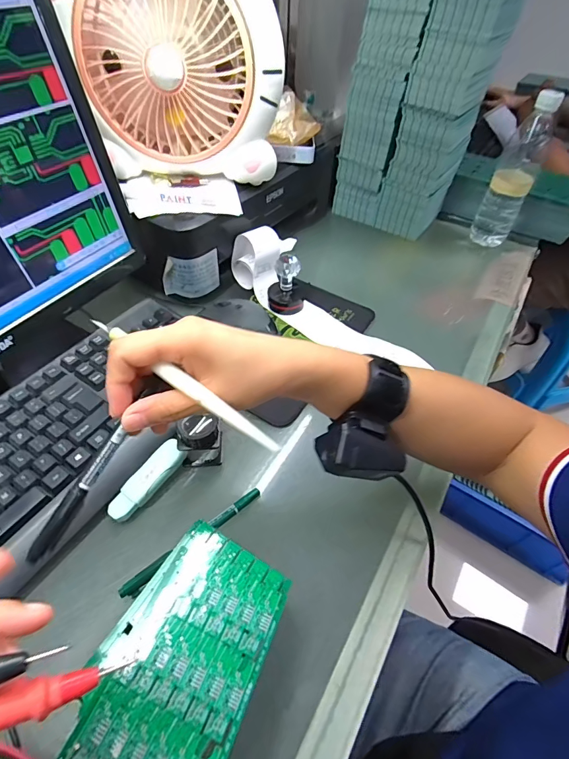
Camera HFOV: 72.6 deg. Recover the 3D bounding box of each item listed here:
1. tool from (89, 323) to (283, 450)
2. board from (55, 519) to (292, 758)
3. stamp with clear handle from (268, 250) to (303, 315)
[{"bbox_3d":[-0.061,0.003,0.240,0.139,0.006,0.008,33,55,13],"label":"tool"},{"bbox_3d":[-0.065,0.176,0.254,0.096,0.006,0.144,19,51,13],"label":"board"},{"bbox_3d":[0.003,-0.136,0.539,0.049,0.075,0.045,4,49,0],"label":"stamp with clear handle"}]

